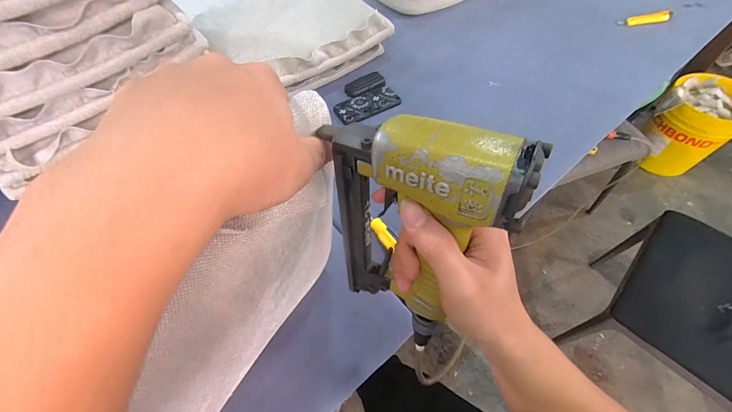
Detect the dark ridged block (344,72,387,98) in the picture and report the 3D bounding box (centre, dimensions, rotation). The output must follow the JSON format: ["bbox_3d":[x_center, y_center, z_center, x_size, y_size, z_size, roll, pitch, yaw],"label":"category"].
[{"bbox_3d":[0.001,-0.323,0.840,0.109,0.018,0.049,-25,59,-14],"label":"dark ridged block"}]

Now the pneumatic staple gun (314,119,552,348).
[{"bbox_3d":[0.030,0.017,0.246,0.124,0.196,0.065,30,62,21],"label":"pneumatic staple gun"}]

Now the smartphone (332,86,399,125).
[{"bbox_3d":[0.005,-0.261,0.817,0.169,0.008,0.088,-26,59,-15],"label":"smartphone"}]

